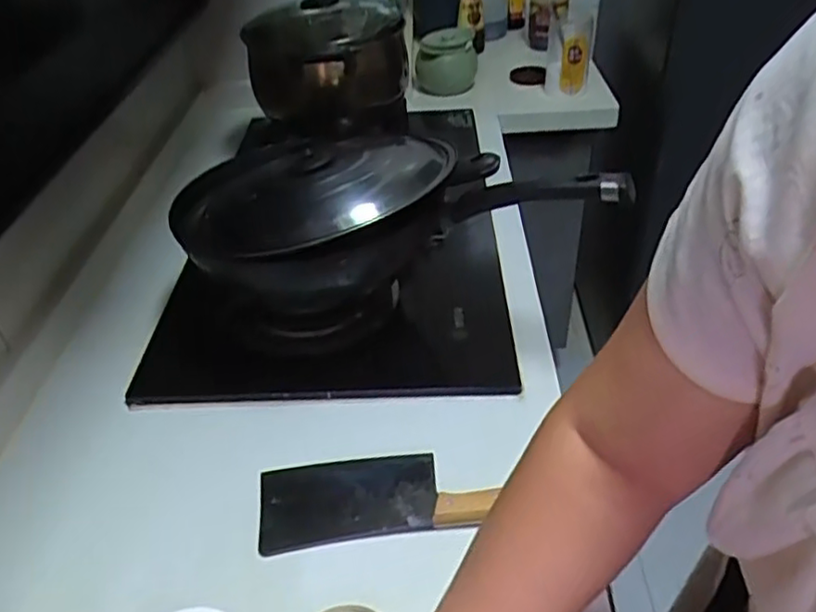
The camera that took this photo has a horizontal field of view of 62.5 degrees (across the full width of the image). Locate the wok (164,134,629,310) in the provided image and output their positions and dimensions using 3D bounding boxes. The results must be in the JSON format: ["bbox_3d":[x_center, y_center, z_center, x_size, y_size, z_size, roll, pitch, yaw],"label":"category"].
[{"bbox_3d":[-0.028,-0.093,0.748,0.435,0.161,0.259,-3,39,1],"label":"wok"}]

